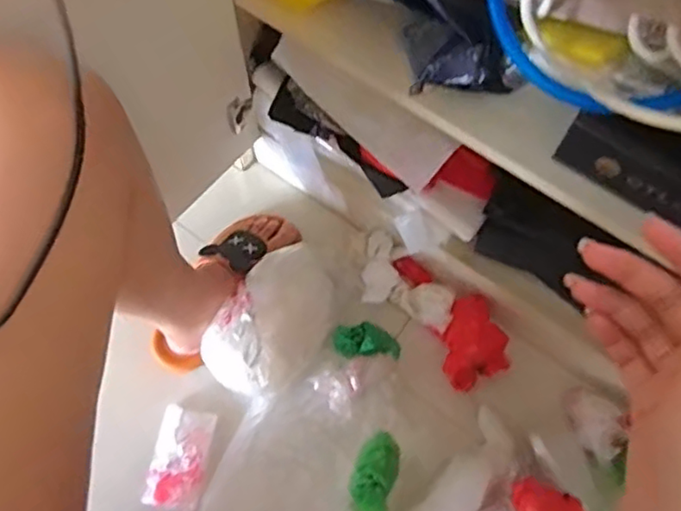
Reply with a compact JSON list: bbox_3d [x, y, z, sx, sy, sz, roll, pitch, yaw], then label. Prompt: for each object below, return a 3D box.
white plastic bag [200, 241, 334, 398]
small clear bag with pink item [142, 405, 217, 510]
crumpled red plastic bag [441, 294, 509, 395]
[{"bbox_3d":[-0.083,0.082,0.816,0.121,0.124,0.203,29,69,11],"label":"white plastic bag"},{"bbox_3d":[-0.210,0.262,0.816,0.074,0.020,0.125,9,67,3],"label":"small clear bag with pink item"},{"bbox_3d":[0.171,0.112,0.837,0.079,0.068,0.113,-17,68,-9],"label":"crumpled red plastic bag"}]

